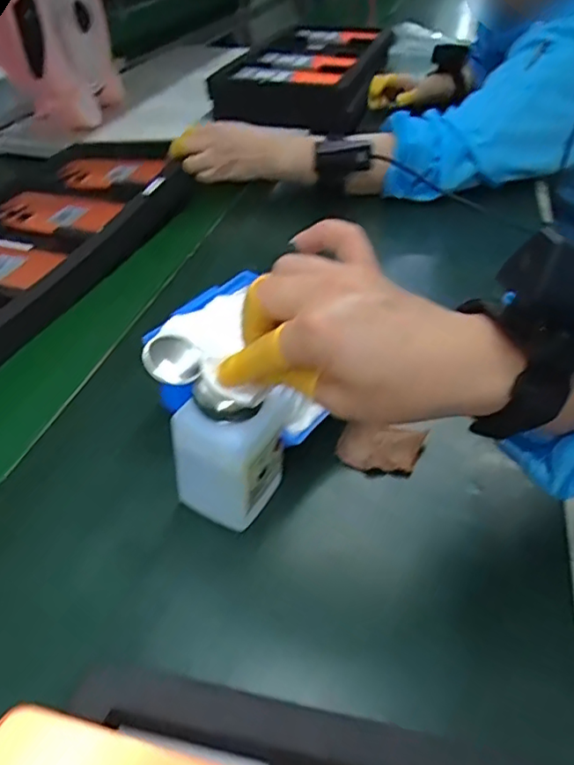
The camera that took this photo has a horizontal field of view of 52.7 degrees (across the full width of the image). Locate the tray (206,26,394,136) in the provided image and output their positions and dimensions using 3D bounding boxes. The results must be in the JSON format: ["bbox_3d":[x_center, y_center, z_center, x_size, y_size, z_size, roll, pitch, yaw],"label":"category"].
[{"bbox_3d":[0.045,-0.602,1.090,0.245,0.047,0.533,6,41,9],"label":"tray"}]

